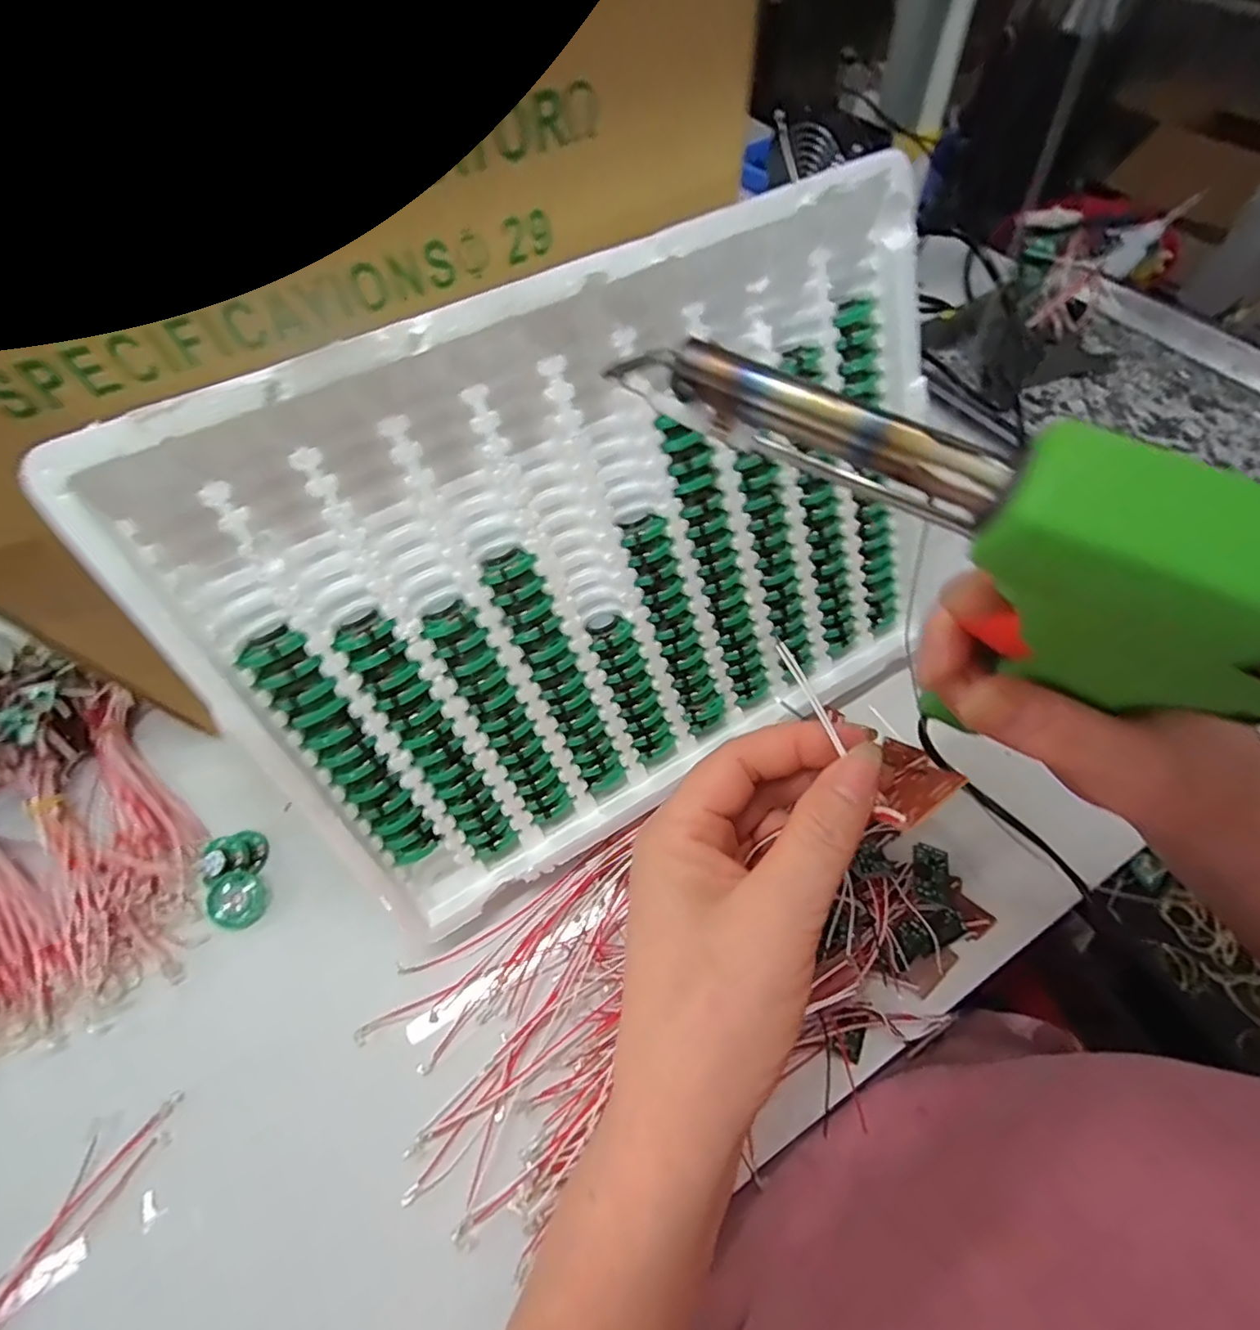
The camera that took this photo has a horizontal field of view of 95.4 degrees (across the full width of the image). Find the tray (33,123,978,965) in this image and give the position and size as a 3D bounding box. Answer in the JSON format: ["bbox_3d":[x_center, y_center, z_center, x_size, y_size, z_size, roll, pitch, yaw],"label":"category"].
[{"bbox_3d":[-0.002,-0.042,0.275,0.339,0.250,0.041,-27,28,-12],"label":"tray"}]

